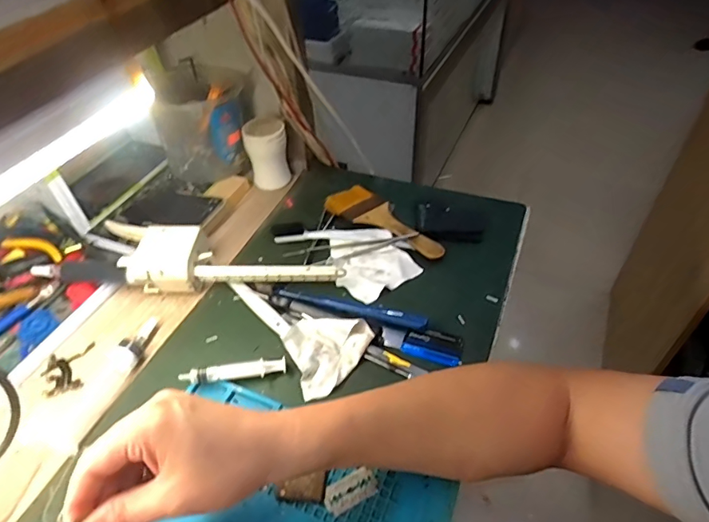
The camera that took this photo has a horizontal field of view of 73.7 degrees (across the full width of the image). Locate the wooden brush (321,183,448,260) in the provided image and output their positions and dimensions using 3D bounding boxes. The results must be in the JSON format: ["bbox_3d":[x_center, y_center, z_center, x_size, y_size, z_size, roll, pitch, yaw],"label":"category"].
[{"bbox_3d":[0.043,-0.052,0.578,0.168,0.010,0.067,31,55,29],"label":"wooden brush"}]

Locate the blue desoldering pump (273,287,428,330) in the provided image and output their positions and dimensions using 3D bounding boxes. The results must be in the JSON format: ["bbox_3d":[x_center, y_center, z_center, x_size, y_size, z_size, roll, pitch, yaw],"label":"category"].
[{"bbox_3d":[-0.007,0.043,0.482,0.163,0.015,0.019,13,48,15],"label":"blue desoldering pump"}]

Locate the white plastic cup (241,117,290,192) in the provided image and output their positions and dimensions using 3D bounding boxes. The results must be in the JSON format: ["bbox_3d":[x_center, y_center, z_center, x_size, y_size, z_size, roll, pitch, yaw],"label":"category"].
[{"bbox_3d":[-0.118,-0.149,0.635,0.051,0.079,0.056,-2,46,2],"label":"white plastic cup"}]

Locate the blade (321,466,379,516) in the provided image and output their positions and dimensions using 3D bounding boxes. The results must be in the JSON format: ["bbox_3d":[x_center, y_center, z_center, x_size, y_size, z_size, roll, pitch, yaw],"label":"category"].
[{"bbox_3d":[-0.003,0.176,0.363,0.041,0.004,0.022,-25,44,-18],"label":"blade"}]

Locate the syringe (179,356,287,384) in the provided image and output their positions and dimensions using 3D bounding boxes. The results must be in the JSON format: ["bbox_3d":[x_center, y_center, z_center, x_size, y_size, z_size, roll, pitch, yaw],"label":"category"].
[{"bbox_3d":[-0.110,0.100,0.433,0.092,0.016,0.015,-11,46,-7],"label":"syringe"}]

